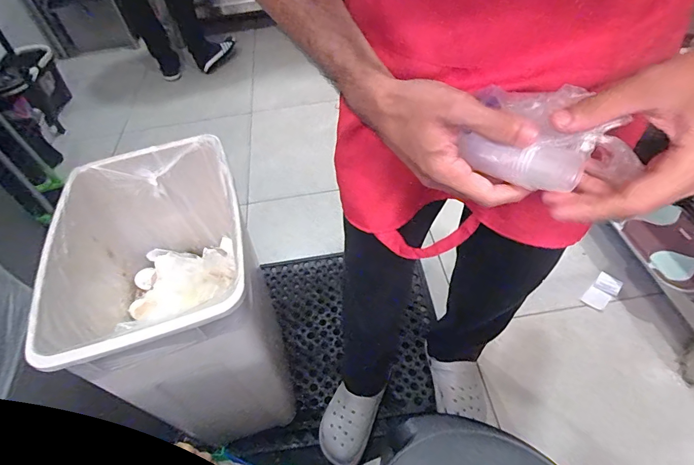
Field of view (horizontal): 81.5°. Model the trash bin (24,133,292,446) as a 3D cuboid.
[{"bbox_3d":[-0.297,0.175,0.810,0.298,0.582,0.392,-15,50,-7],"label":"trash bin"}]

